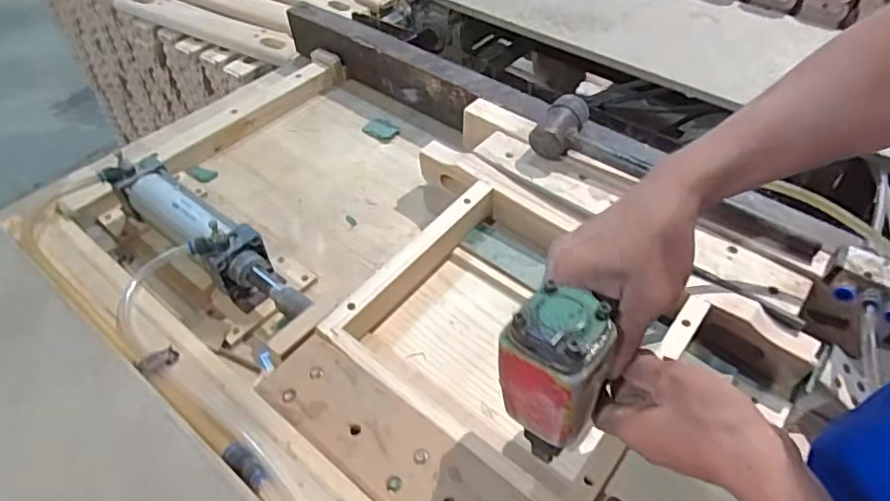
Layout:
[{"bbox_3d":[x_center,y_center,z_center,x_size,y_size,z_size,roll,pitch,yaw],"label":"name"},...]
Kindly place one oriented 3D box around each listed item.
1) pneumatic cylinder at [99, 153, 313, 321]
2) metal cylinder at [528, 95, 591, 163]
[{"bbox_3d":[-0.268,-0.008,0.637,0.310,0.091,0.067,31,56,24],"label":"pneumatic cylinder"},{"bbox_3d":[0.144,-0.155,0.691,0.049,0.054,0.073,27,54,22],"label":"metal cylinder"}]

